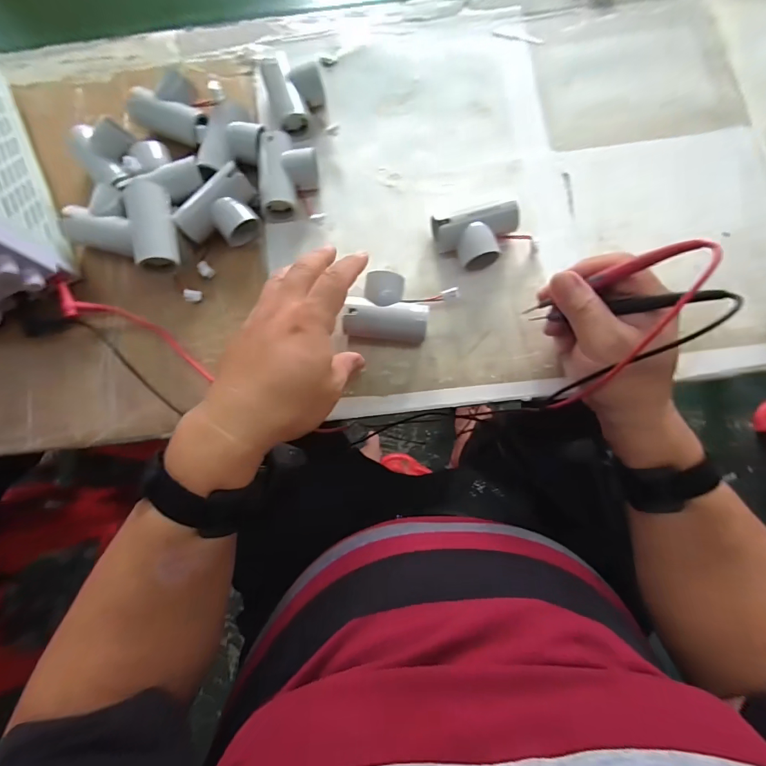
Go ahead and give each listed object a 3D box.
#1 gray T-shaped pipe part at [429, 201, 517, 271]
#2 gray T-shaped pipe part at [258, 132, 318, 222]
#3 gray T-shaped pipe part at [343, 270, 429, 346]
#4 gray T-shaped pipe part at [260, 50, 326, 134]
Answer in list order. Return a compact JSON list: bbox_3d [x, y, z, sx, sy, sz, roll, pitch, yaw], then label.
[{"bbox_3d":[0.086,-0.128,0.362,0.076,0.033,0.048,-12,80,0],"label":"gray T-shaped pipe part"},{"bbox_3d":[-0.089,-0.198,0.379,0.054,0.033,0.072,-1,80,2],"label":"gray T-shaped pipe part"},{"bbox_3d":[0.004,-0.067,0.353,0.071,0.035,0.062,2,80,3],"label":"gray T-shaped pipe part"},{"bbox_3d":[-0.086,-0.289,0.391,0.053,0.028,0.074,-20,80,-1],"label":"gray T-shaped pipe part"}]

